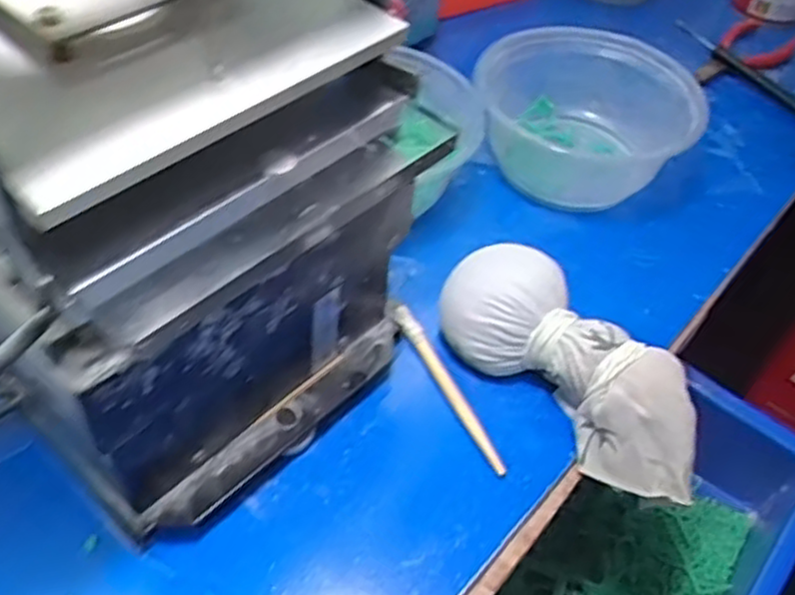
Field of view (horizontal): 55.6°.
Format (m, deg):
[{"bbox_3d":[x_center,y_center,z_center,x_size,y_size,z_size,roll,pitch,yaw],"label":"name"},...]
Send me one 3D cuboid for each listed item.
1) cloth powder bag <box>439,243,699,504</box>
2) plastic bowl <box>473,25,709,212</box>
[{"bbox_3d":[0.084,0.032,0.358,0.143,0.049,0.056,35,55,22],"label":"cloth powder bag"},{"bbox_3d":[0.117,-0.112,0.484,0.136,0.062,0.118,13,49,5],"label":"plastic bowl"}]

